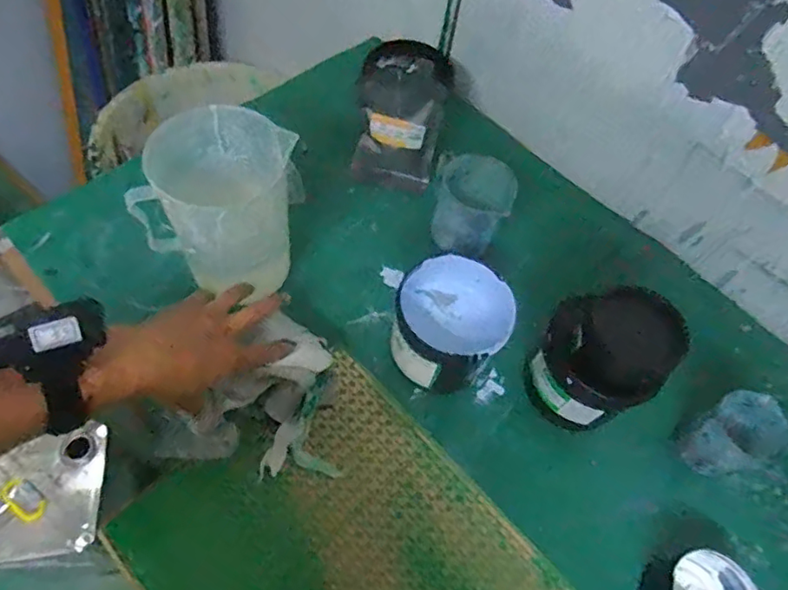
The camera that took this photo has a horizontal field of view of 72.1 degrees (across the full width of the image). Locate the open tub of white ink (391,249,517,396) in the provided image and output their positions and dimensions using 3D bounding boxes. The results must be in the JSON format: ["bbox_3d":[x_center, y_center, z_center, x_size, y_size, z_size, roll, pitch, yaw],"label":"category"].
[{"bbox_3d":[0.059,0.031,0.599,0.120,0.112,0.135,8,59,-3],"label":"open tub of white ink"}]

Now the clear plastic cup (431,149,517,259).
[{"bbox_3d":[0.097,-0.108,0.701,0.094,0.105,0.109,9,58,-3],"label":"clear plastic cup"}]

